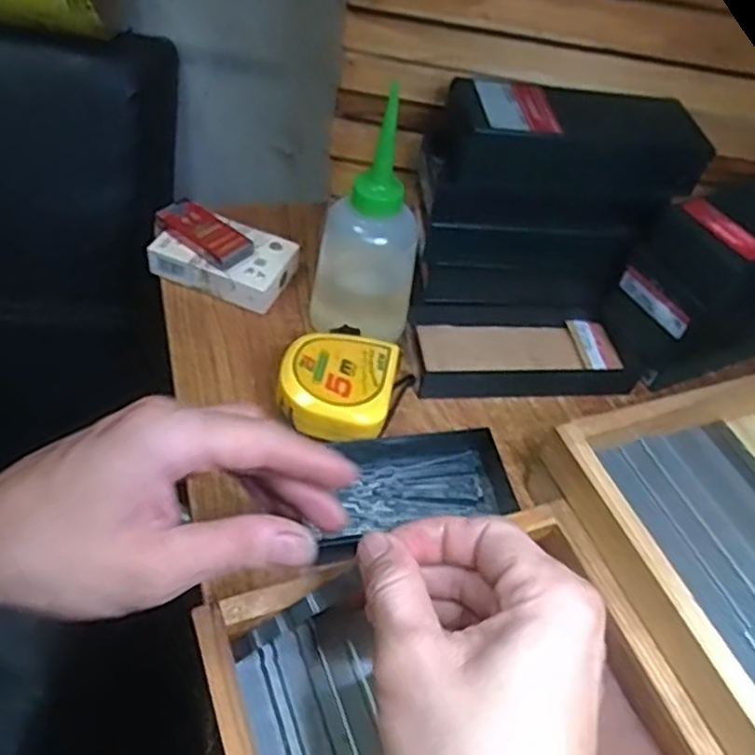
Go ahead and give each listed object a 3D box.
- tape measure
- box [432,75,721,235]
[{"bbox_3d":[-0.024,0.006,0.430,0.066,0.034,0.080,11,48,-1],"label":"tape measure"},{"bbox_3d":[0.112,-0.137,0.436,0.155,0.066,0.059,1,49,-9],"label":"box"}]

